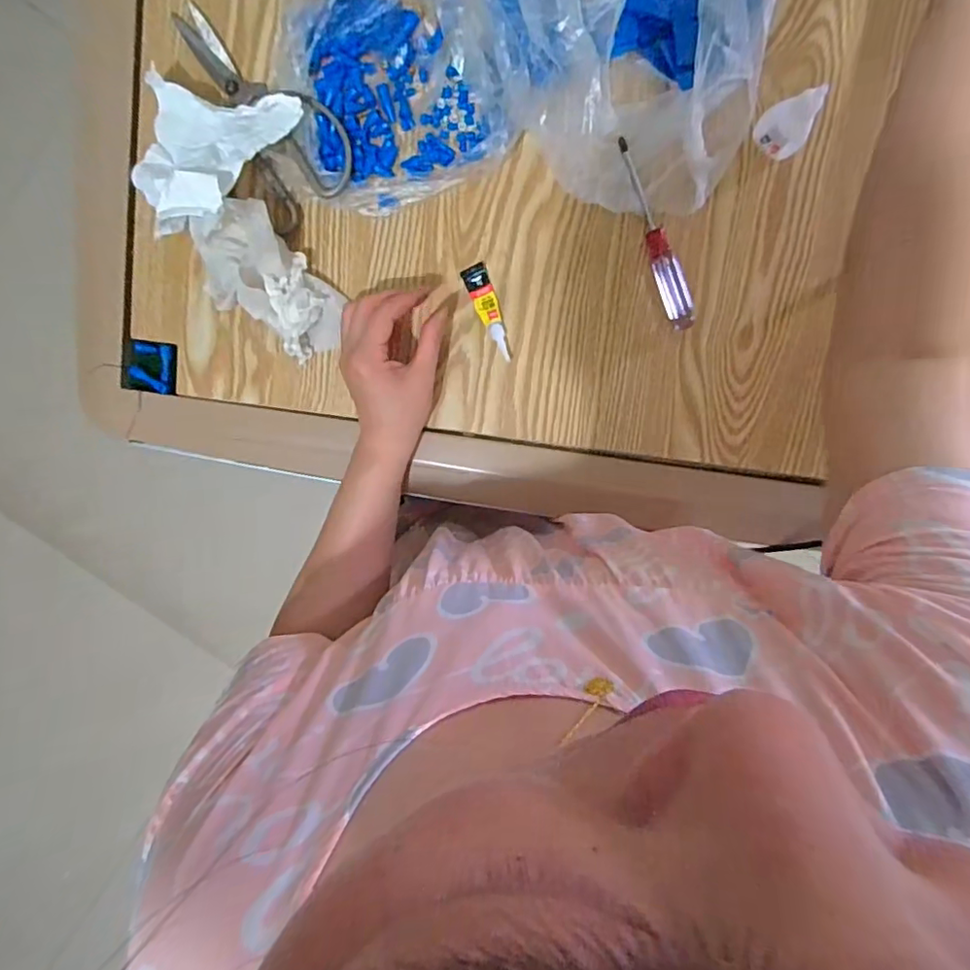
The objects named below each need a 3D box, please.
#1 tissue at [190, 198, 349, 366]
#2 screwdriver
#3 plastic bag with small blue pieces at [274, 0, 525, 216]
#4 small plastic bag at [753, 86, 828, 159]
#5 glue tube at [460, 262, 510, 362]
[{"bbox_3d":[-0.171,-0.150,0.428,0.084,0.072,0.116,-37,95,7],"label":"tissue"},{"bbox_3d":[0.131,-0.193,0.434,0.021,0.015,0.148,-22,96,5],"label":"screwdriver"},{"bbox_3d":[-0.067,-0.303,0.416,0.173,0.043,0.164,-12,97,4],"label":"plastic bag with small blue pieces"},{"bbox_3d":[0.214,-0.254,0.396,0.034,0.072,0.014,43,97,-3],"label":"small plastic bag"},{"bbox_3d":[0.004,-0.139,0.452,0.020,0.009,0.078,-22,96,5],"label":"glue tube"}]

